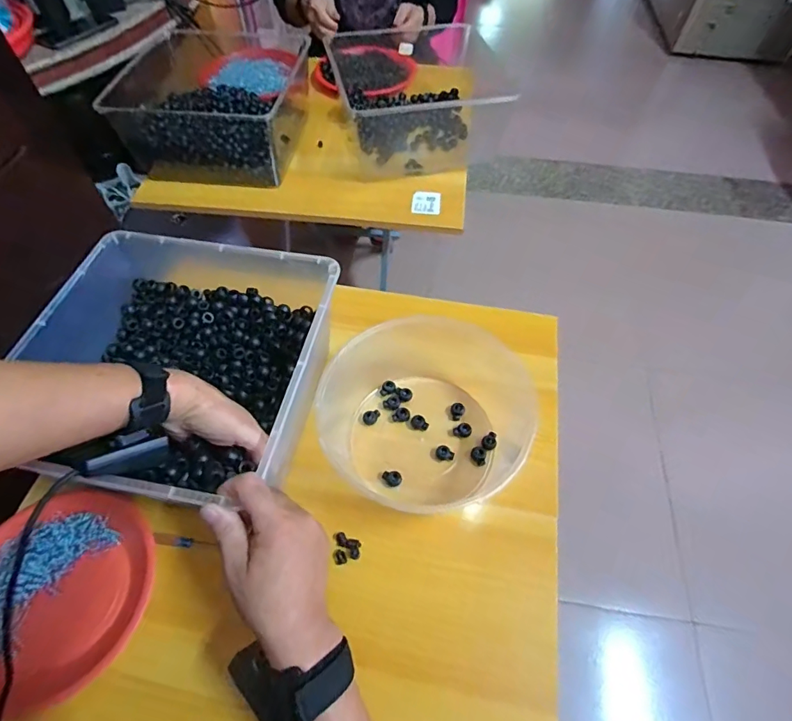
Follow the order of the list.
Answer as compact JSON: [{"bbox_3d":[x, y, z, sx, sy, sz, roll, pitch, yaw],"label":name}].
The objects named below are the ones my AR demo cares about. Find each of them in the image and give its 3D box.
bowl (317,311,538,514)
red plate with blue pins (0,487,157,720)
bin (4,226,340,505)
[{"bbox_3d":[0.029,0.053,0.551,0.233,0.109,0.223,0,56,0],"label":"bowl"},{"bbox_3d":[-0.341,0.234,0.464,0.187,0.039,0.199,0,56,0],"label":"red plate with blue pins"},{"bbox_3d":[-0.238,0.015,0.526,0.299,0.126,0.298,9,56,6],"label":"bin"}]

